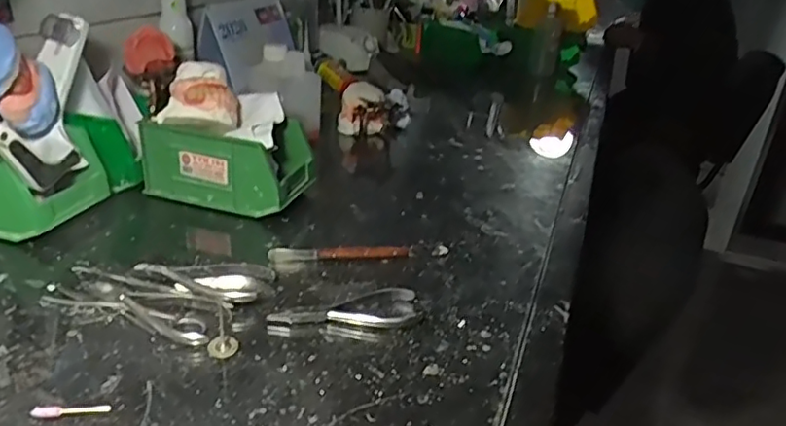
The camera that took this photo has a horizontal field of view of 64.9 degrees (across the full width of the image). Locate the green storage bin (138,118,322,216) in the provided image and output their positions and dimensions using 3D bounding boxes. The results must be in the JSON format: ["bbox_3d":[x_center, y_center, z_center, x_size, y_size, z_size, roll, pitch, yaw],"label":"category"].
[{"bbox_3d":[-0.181,-0.061,0.701,0.170,0.080,0.100,11,27,13],"label":"green storage bin"}]

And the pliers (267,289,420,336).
[{"bbox_3d":[-0.040,0.082,0.515,0.125,0.010,0.044,-3,27,-17],"label":"pliers"}]

